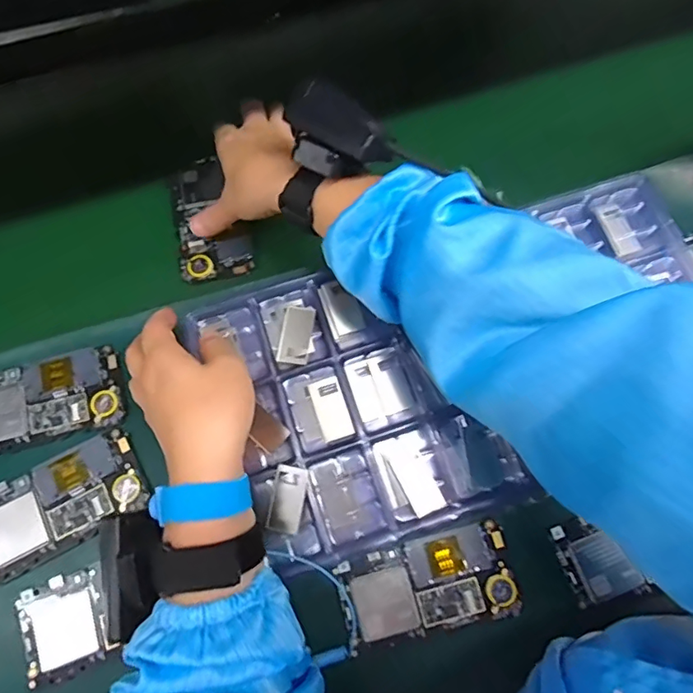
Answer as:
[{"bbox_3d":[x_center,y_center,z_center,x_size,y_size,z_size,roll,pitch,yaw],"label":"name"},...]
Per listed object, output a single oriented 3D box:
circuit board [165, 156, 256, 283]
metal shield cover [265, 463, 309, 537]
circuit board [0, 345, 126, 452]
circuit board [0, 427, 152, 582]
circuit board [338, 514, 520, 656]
[{"bbox_3d":[-0.129,-0.113,0.473,0.061,0.014,0.123,-21,73,-6],"label":"circuit board"},{"bbox_3d":[-0.040,0.105,0.360,0.022,0.004,0.044,11,81,-1],"label":"metal shield cover"},{"bbox_3d":[-0.240,0.042,0.412,0.124,0.008,0.064,-14,71,-4],"label":"circuit board"},{"bbox_3d":[-0.215,0.117,0.392,0.125,0.008,0.065,-28,73,-8],"label":"circuit board"},{"bbox_3d":[0.059,0.171,0.375,0.120,0.011,0.063,-14,71,-4],"label":"circuit board"}]

